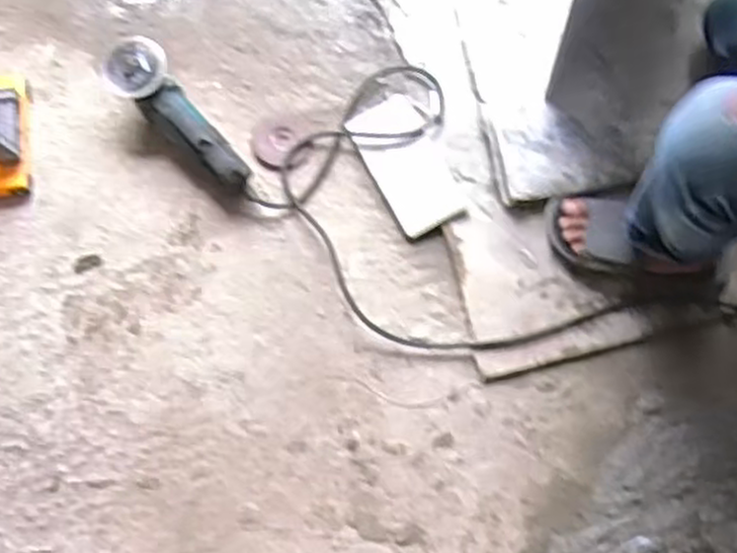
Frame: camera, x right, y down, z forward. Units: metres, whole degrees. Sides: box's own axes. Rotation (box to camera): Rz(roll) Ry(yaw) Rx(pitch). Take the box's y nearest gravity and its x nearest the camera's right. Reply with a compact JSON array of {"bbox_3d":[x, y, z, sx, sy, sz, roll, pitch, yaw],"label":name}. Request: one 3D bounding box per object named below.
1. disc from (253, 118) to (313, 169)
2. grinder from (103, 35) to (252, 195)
[{"bbox_3d":[-0.140,-0.220,1.287,0.093,0.005,0.089,0,71,1],"label":"disc"},{"bbox_3d":[-0.311,-0.248,1.258,0.093,0.088,0.309,-35,75,-13],"label":"grinder"}]

